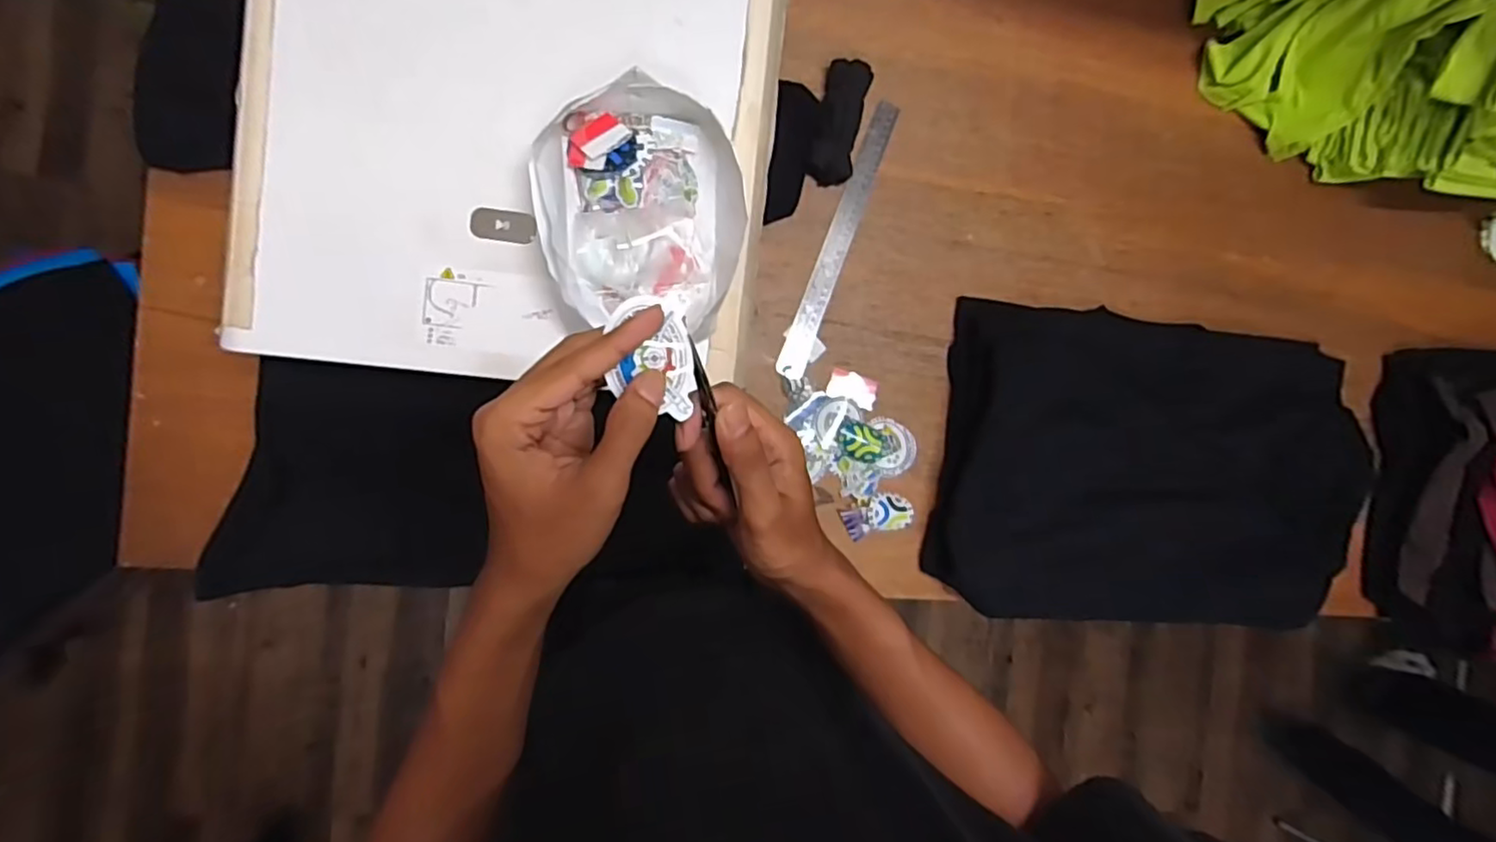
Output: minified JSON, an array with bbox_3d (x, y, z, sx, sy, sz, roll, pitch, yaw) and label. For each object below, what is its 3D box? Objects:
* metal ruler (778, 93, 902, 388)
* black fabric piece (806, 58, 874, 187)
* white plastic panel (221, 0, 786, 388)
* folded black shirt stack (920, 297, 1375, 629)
[{"bbox_3d":[0.099,-0.201,0.736,0.029,0.005,0.319,20,89,1],"label":"metal ruler"},{"bbox_3d":[0.098,-0.321,0.718,0.050,0.028,0.129,14,90,-8],"label":"black fabric piece"},{"bbox_3d":[-0.174,-0.289,0.524,0.400,0.021,0.499,5,91,-8],"label":"white plastic panel"},{"bbox_3d":[0.472,0.061,0.769,0.510,0.057,0.356,6,91,-8],"label":"folded black shirt stack"}]

